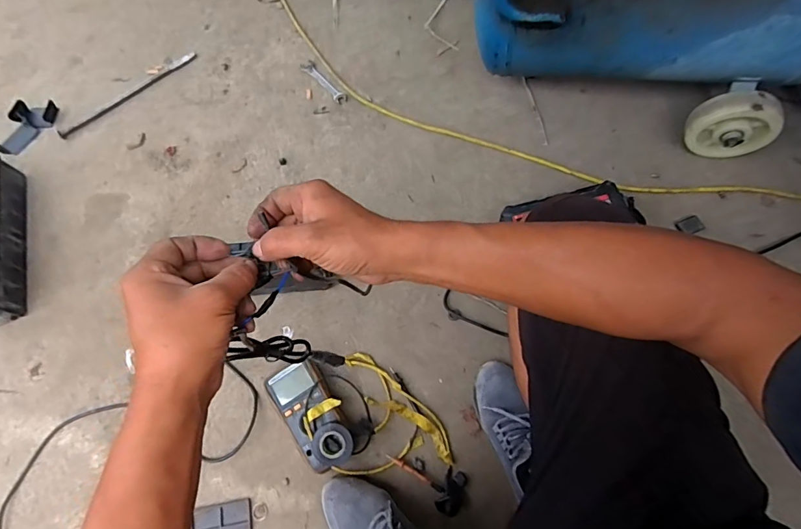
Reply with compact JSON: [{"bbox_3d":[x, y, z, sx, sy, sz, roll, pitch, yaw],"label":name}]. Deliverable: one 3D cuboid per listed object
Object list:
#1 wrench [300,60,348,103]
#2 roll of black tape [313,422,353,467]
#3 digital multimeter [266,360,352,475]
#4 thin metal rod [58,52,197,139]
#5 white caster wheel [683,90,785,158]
[{"bbox_3d":[-0.168,-0.402,0.967,0.030,0.006,0.144,-39,74,-12],"label":"wrench"},{"bbox_3d":[-0.104,0.277,0.678,0.062,0.028,0.060,0,71,1],"label":"roll of black tape"},{"bbox_3d":[-0.144,0.242,0.719,0.083,0.044,0.168,-32,69,-6],"label":"digital multimeter"},{"bbox_3d":[-0.607,-0.383,0.985,0.335,0.008,0.025,-38,74,-12],"label":"thin metal rod"},{"bbox_3d":[0.544,-0.230,0.718,0.109,0.124,0.046,23,74,14],"label":"white caster wheel"}]

